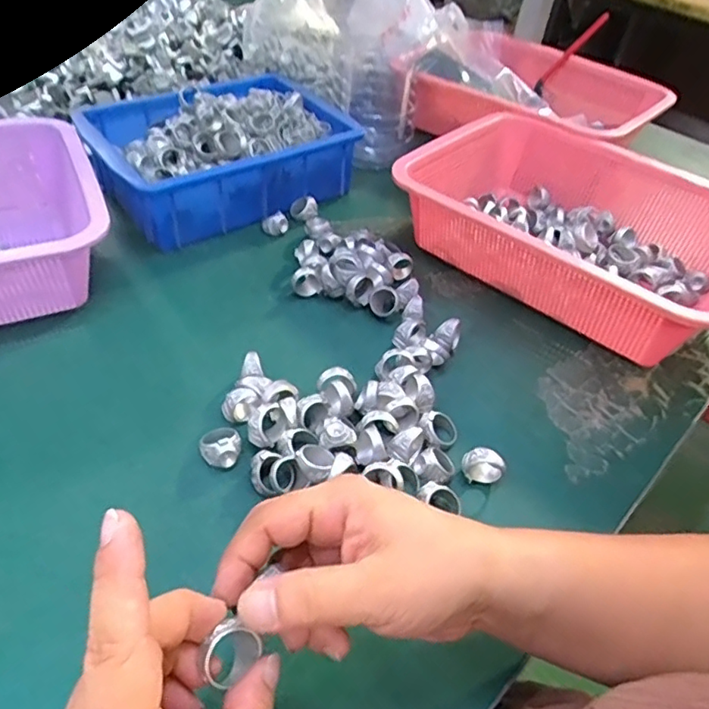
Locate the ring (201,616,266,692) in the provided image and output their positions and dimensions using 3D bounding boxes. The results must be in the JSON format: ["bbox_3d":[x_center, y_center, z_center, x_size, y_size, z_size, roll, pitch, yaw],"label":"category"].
[{"bbox_3d":[-0.048,0.115,0.224,0.016,0.012,0.023,33,50,27],"label":"ring"}]

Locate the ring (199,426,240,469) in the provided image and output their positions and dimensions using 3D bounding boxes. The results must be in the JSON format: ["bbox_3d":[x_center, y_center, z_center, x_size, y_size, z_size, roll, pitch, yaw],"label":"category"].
[{"bbox_3d":[-0.087,0.060,0.375,0.025,0.019,0.028,-9,45,-15],"label":"ring"}]

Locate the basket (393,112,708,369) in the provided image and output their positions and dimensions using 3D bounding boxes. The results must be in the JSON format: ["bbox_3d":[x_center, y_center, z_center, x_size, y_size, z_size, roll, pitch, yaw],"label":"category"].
[{"bbox_3d":[0.212,-0.114,0.545,0.296,0.097,0.240,33,50,27],"label":"basket"}]

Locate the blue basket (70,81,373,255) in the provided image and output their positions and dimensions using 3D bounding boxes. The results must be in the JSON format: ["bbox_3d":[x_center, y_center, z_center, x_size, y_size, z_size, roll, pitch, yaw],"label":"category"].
[{"bbox_3d":[-0.137,-0.204,0.595,0.224,0.090,0.167,-25,51,-29],"label":"blue basket"}]

